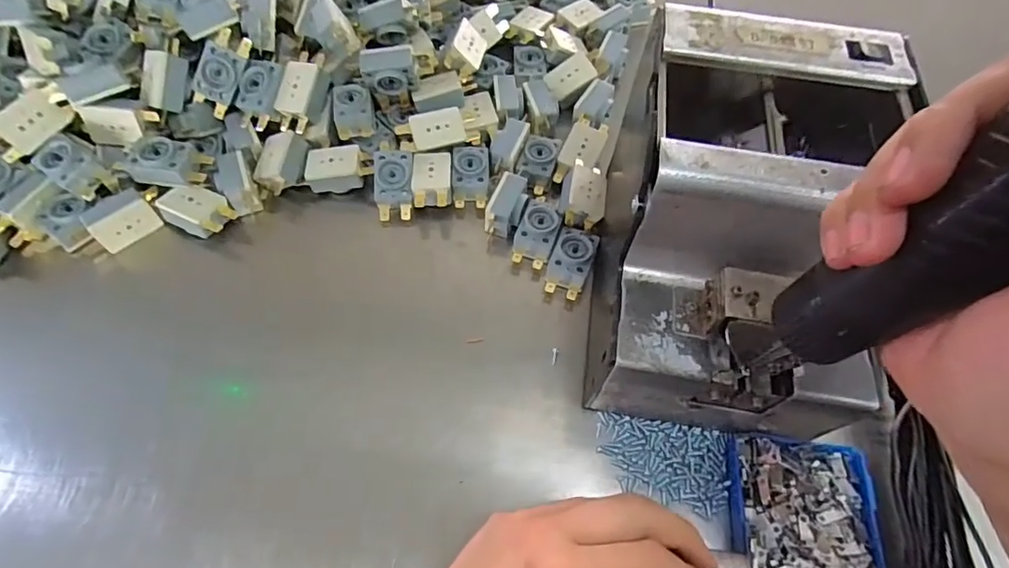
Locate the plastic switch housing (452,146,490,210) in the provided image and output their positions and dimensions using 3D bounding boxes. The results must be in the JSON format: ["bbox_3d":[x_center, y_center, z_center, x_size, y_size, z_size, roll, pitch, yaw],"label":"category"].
[{"bbox_3d":[-0.024,-0.079,0.386,0.026,0.015,0.046,-1,62,-2],"label":"plastic switch housing"}]

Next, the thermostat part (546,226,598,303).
[{"bbox_3d":[0.044,-0.014,0.351,0.025,0.013,0.045,18,63,8],"label":"thermostat part"}]

